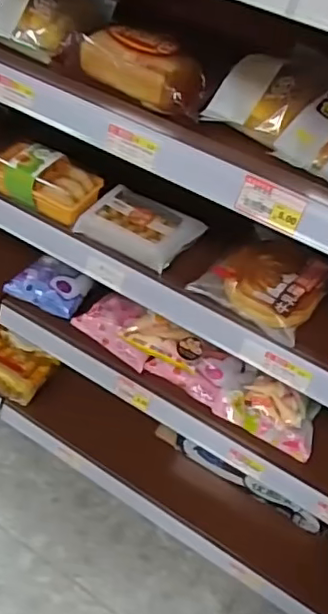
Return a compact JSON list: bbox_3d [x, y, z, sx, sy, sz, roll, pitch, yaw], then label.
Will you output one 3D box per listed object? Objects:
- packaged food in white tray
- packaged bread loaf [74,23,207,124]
[{"bbox_3d":[-0.029,-0.119,0.810,0.144,0.030,0.113,30,54,18],"label":"packaged food in white tray"},{"bbox_3d":[-0.017,-0.262,0.627,0.156,0.052,0.059,32,55,19],"label":"packaged bread loaf"}]

